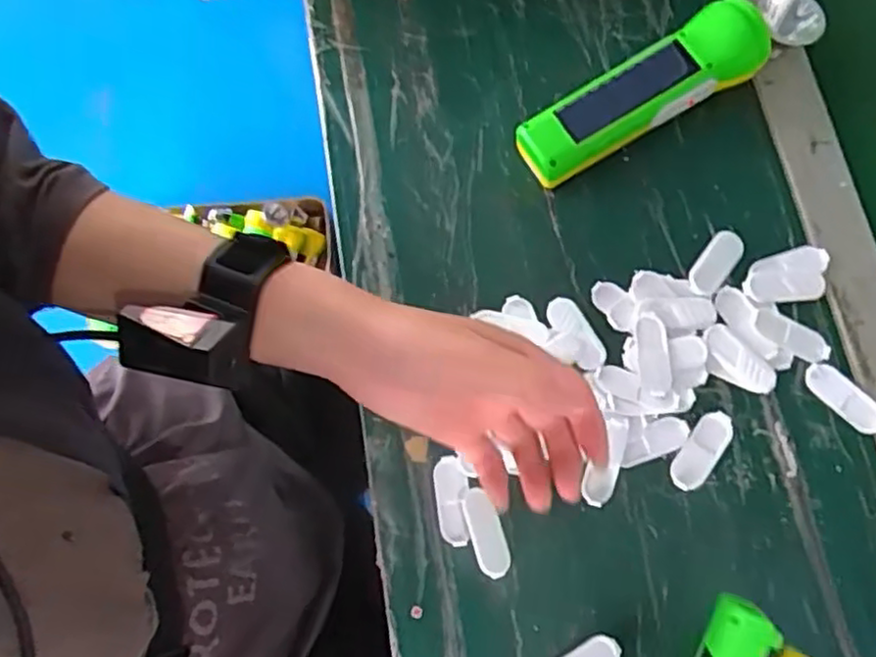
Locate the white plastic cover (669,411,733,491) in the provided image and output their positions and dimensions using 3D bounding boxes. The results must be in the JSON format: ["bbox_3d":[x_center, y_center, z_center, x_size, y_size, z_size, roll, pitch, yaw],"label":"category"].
[{"bbox_3d":[0.156,0.072,0.406,0.020,0.004,0.051,35,78,11],"label":"white plastic cover"}]

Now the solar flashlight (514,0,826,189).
[{"bbox_3d":[0.151,-0.161,0.451,0.208,0.047,0.047,-31,75,-7],"label":"solar flashlight"}]

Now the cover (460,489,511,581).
[{"bbox_3d":[0.028,0.118,0.400,0.019,0.008,0.050,-18,74,-3],"label":"cover"}]

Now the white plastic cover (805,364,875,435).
[{"bbox_3d":[0.243,0.042,0.410,0.020,0.004,0.050,-41,76,-9],"label":"white plastic cover"}]

